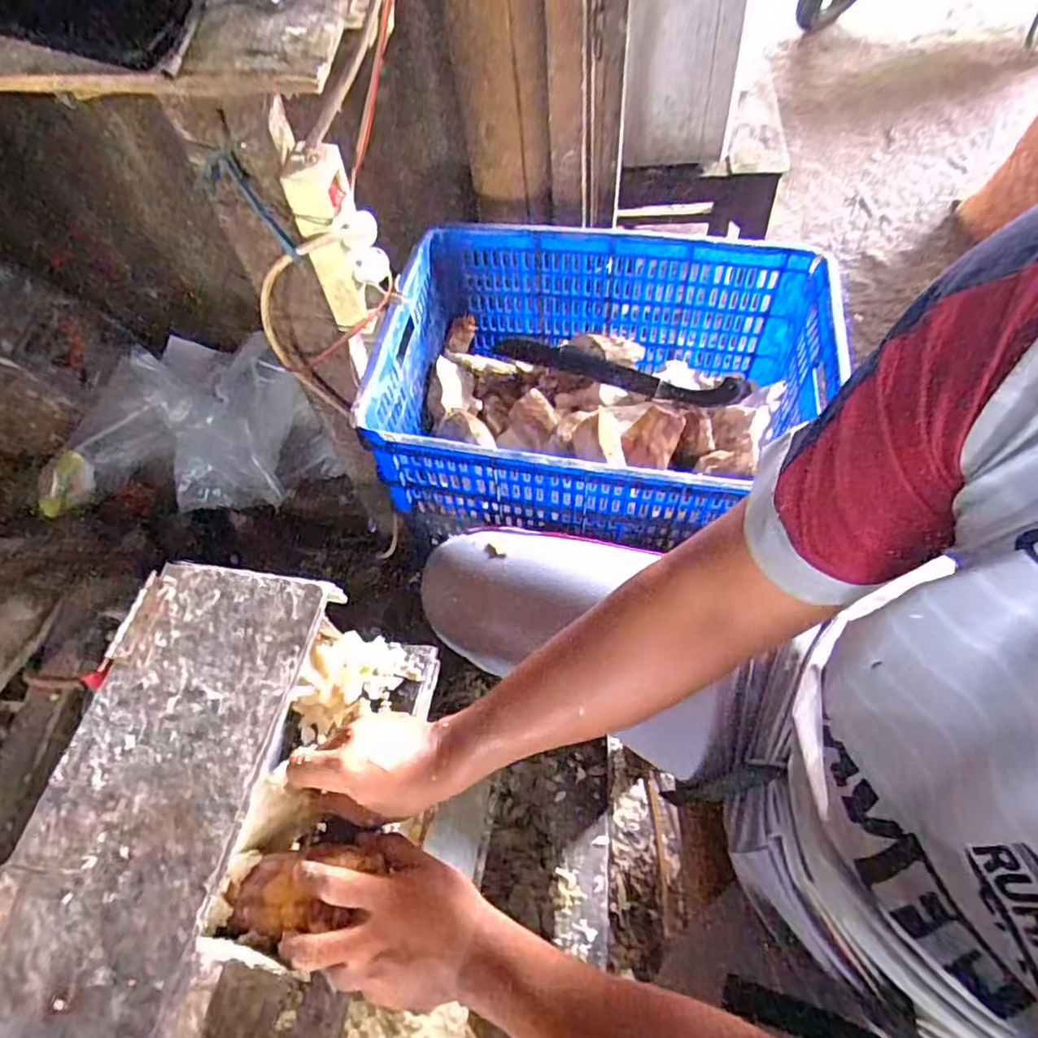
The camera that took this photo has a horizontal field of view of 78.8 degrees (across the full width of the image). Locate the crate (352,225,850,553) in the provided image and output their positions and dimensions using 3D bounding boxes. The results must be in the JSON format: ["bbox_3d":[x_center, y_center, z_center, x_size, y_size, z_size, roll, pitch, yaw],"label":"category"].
[{"bbox_3d":[0.116,-0.185,0.963,0.599,0.254,0.439,8,61,7],"label":"crate"}]

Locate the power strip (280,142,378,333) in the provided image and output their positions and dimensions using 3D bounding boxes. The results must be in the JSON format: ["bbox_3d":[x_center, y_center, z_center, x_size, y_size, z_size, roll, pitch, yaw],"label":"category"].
[{"bbox_3d":[-0.181,-0.278,0.653,0.071,0.192,0.041,-26,62,-12],"label":"power strip"}]

